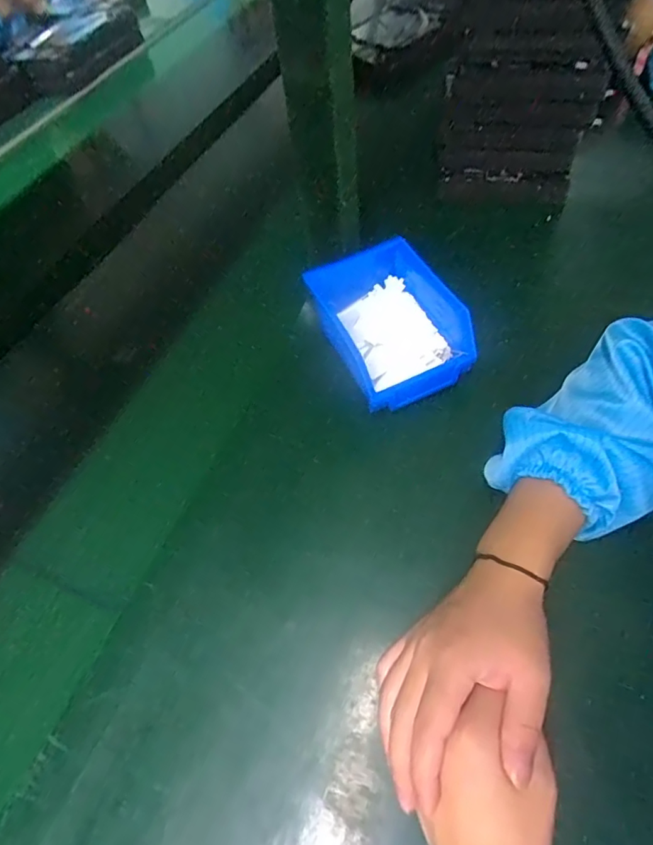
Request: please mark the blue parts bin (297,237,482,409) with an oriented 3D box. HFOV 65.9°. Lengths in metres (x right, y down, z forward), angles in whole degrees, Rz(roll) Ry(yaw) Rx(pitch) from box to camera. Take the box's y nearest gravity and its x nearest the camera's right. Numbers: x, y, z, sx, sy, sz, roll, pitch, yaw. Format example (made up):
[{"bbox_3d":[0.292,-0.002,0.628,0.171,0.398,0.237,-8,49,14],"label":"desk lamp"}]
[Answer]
[{"bbox_3d":[0.058,-0.094,0.470,0.109,0.057,0.156,-22,59,-8],"label":"blue parts bin"}]

